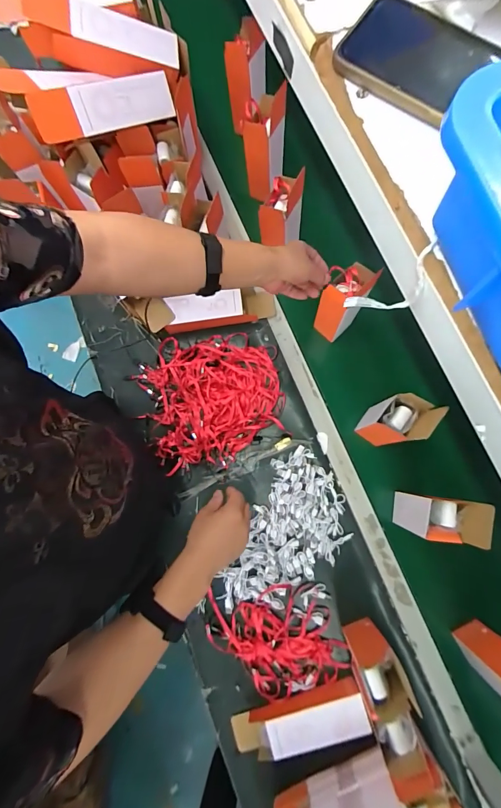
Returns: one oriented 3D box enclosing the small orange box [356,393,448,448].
[{"bbox_3d":[0.258,0.028,0.640,0.064,0.205,0.065,34,84,8],"label":"small orange box"}]

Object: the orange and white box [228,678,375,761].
[{"bbox_3d":[0.085,0.574,0.642,0.248,0.053,0.071,-15,80,1],"label":"orange and white box"}]

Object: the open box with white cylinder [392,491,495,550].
[{"bbox_3d":[0.315,0.196,0.618,0.062,0.230,0.067,11,82,5],"label":"open box with white cylinder"}]

